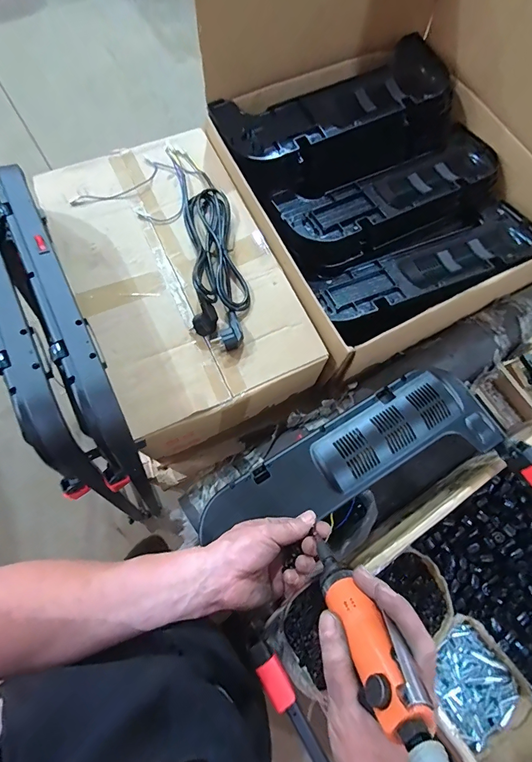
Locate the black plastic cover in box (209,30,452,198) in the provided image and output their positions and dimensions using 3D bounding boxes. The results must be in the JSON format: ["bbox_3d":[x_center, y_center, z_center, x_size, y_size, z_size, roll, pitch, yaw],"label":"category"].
[{"bbox_3d":[0.157,-0.517,0.765,0.473,0.094,0.224,-26,74,-10],"label":"black plastic cover in box"}]

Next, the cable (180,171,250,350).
[{"bbox_3d":[-0.087,-0.224,0.638,0.094,0.049,0.363,-7,72,-5],"label":"cable"}]

